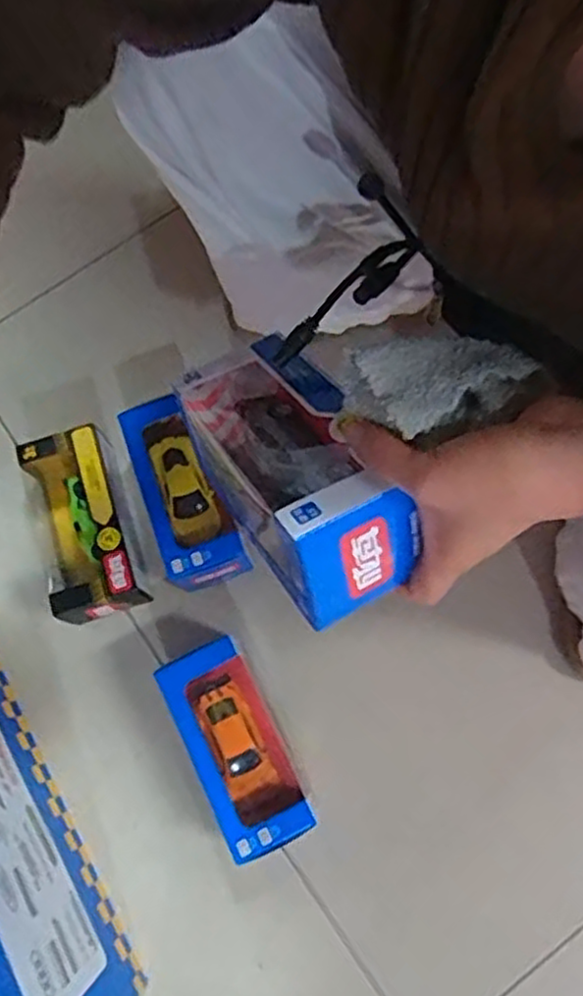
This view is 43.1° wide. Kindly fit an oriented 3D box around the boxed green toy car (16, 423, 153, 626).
[{"bbox_3d":[-0.203,0.030,0.694,0.098,0.074,0.171,-16,74,-4],"label":"boxed green toy car"}]

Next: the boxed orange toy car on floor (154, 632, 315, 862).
[{"bbox_3d":[-0.048,0.212,0.635,0.072,0.080,0.165,-25,75,-7],"label":"boxed orange toy car on floor"}]

